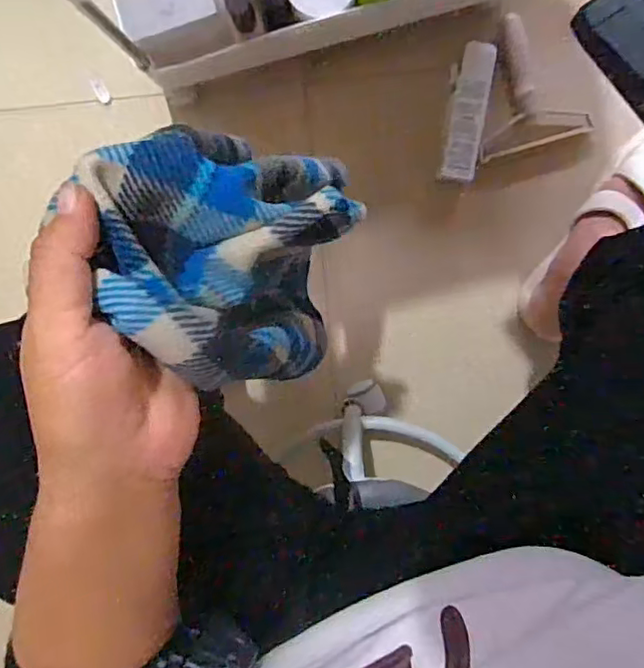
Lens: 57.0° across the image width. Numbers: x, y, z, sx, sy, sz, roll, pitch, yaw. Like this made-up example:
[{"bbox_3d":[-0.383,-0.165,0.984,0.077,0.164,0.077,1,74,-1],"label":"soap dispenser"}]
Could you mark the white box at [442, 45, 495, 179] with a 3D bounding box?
[{"bbox_3d":[0.170,-0.257,0.691,0.038,0.029,0.150,7,98,0],"label":"white box"}]

